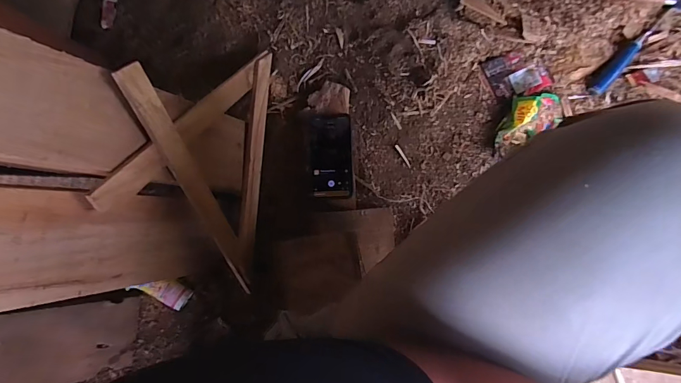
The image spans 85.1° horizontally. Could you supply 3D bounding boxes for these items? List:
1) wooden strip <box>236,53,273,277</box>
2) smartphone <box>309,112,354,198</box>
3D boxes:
[{"bbox_3d":[-0.148,-0.055,0.642,0.010,0.042,0.381,-1,82,33],"label":"wooden strip"},{"bbox_3d":[-0.016,-0.063,0.634,0.071,0.011,0.146,-3,82,10],"label":"smartphone"}]

